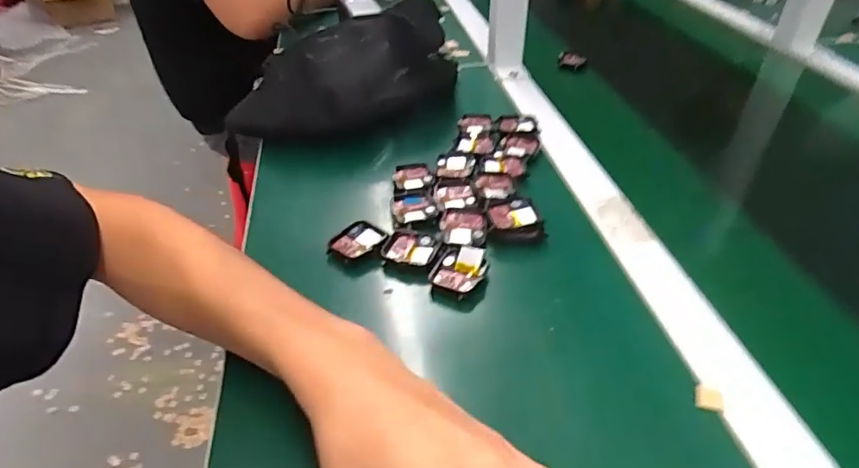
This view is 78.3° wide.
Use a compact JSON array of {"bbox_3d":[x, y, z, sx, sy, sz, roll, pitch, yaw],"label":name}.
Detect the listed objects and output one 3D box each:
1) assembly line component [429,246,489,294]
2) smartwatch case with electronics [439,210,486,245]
[{"bbox_3d":[0.022,0.026,0.404,0.040,0.016,0.045,18,42,22],"label":"assembly line component"},{"bbox_3d":[0.028,-0.006,0.444,0.038,0.011,0.039,5,39,6],"label":"smartwatch case with electronics"}]

